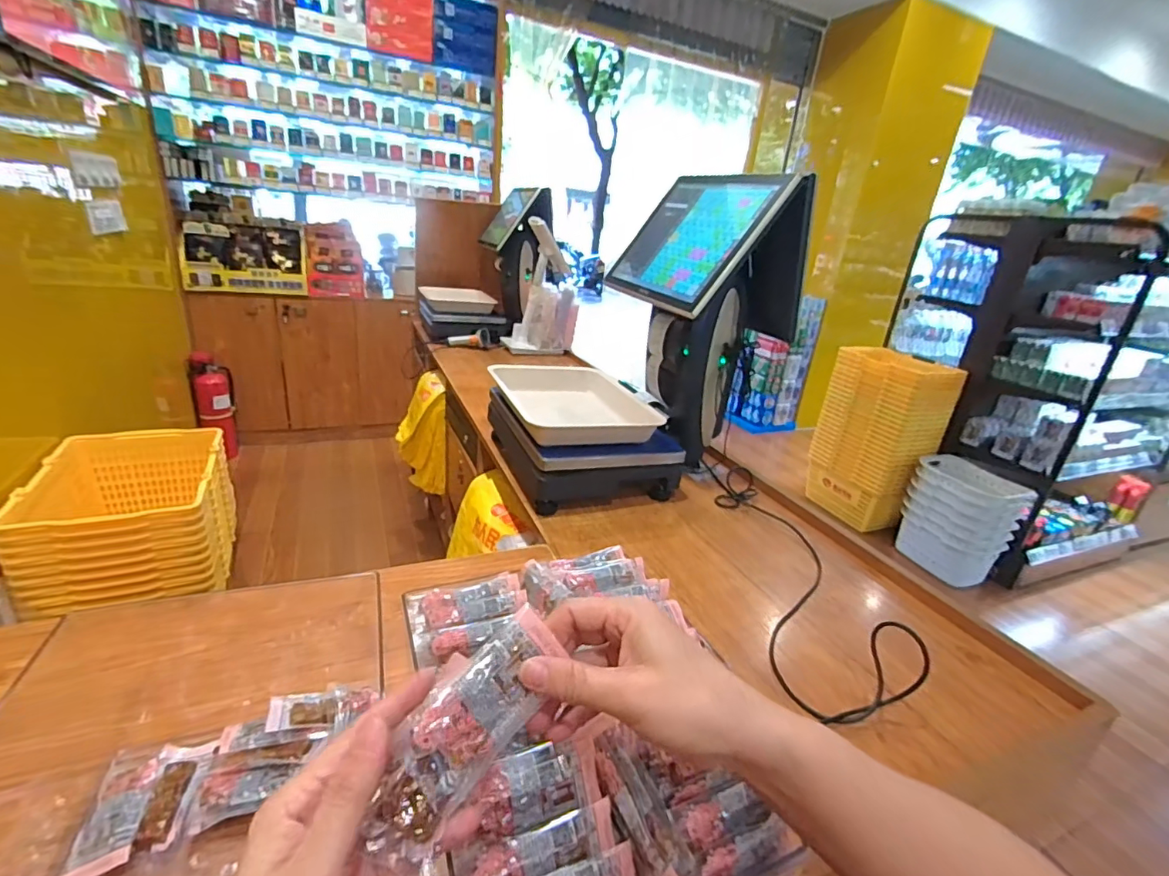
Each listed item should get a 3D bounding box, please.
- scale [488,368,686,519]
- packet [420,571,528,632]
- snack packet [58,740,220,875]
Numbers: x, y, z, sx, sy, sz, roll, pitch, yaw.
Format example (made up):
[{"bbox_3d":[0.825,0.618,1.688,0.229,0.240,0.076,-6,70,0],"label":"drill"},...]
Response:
[{"bbox_3d":[-0.022,-0.017,1.017,0.281,0.162,0.337,-3,24,-22],"label":"scale"},{"bbox_3d":[-0.087,0.130,0.419,0.081,0.009,0.040,-5,25,-27],"label":"packet"},{"bbox_3d":[-0.328,0.268,0.391,0.069,0.017,0.101,-3,24,-21],"label":"snack packet"}]

